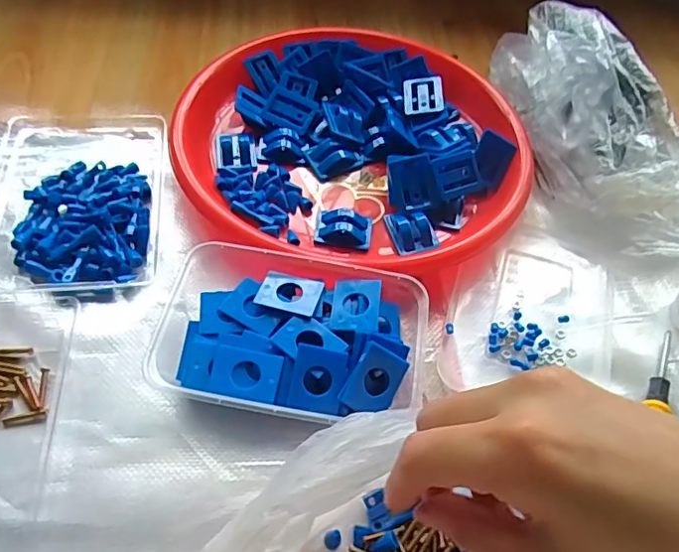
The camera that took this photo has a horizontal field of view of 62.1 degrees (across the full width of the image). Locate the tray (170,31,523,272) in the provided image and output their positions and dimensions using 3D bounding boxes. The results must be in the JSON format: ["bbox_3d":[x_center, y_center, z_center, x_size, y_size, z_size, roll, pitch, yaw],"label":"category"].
[{"bbox_3d":[0.010,-0.122,0.496,0.288,0.039,0.263,-7,54,-11],"label":"tray"}]

